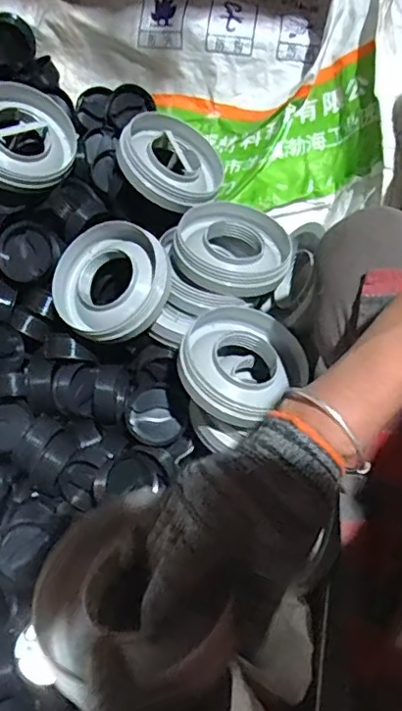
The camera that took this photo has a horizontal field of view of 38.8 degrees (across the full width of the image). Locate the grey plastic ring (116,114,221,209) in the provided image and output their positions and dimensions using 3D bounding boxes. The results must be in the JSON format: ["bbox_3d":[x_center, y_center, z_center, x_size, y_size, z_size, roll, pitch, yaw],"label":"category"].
[{"bbox_3d":[-0.036,-0.238,0.698,0.130,0.031,0.133,17,55,-25],"label":"grey plastic ring"}]

